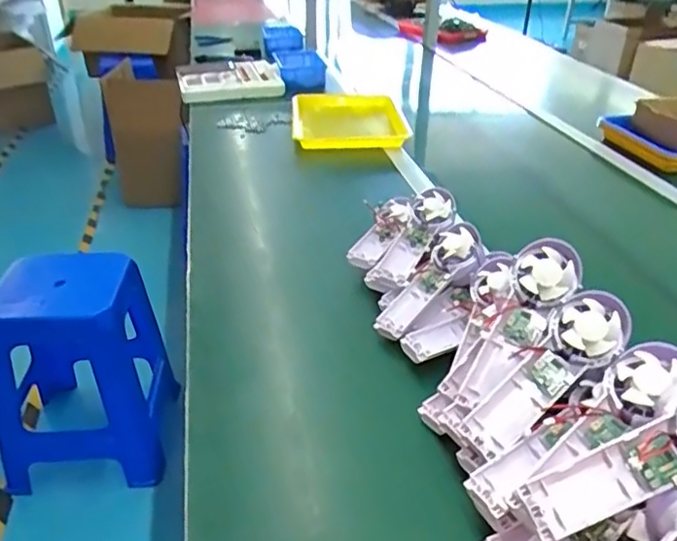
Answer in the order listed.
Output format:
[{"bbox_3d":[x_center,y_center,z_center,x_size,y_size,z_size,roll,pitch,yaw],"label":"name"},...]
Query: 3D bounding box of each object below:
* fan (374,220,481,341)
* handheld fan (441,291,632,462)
[{"bbox_3d":[0.109,0.011,0.708,0.060,0.026,0.177,28,66,35],"label":"fan"},{"bbox_3d":[0.180,0.092,0.525,0.180,0.033,0.060,-44,42,0],"label":"handheld fan"}]

